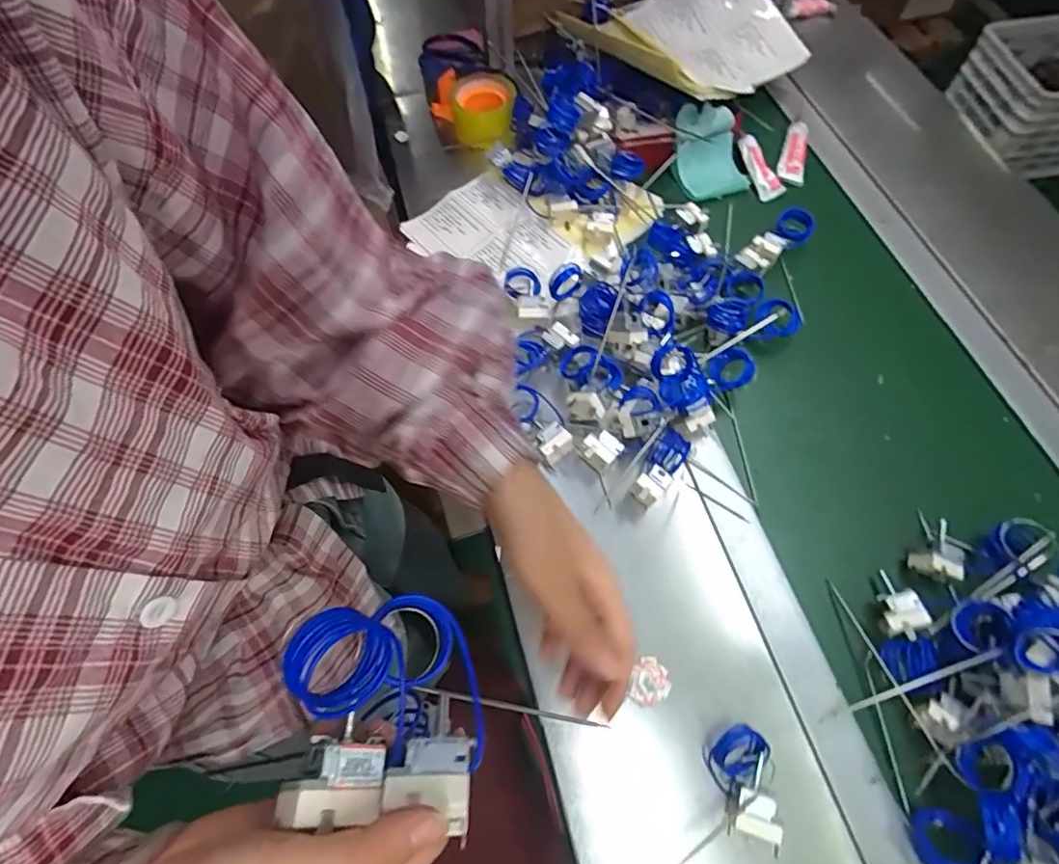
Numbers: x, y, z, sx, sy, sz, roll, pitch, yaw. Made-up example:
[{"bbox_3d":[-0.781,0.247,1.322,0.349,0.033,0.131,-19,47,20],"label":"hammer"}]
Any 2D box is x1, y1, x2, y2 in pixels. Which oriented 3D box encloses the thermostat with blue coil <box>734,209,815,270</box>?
[{"bbox_3d":[0.328,-0.251,0.727,0.046,0.029,0.133,40,71,18],"label":"thermostat with blue coil"}]

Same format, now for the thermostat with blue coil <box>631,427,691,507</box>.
[{"bbox_3d":[0.135,0.043,0.572,0.041,0.047,0.090,27,48,13],"label":"thermostat with blue coil"}]

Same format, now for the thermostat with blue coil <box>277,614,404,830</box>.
[{"bbox_3d":[-0.083,0.124,0.243,0.048,0.024,0.080,-2,65,0],"label":"thermostat with blue coil"}]

